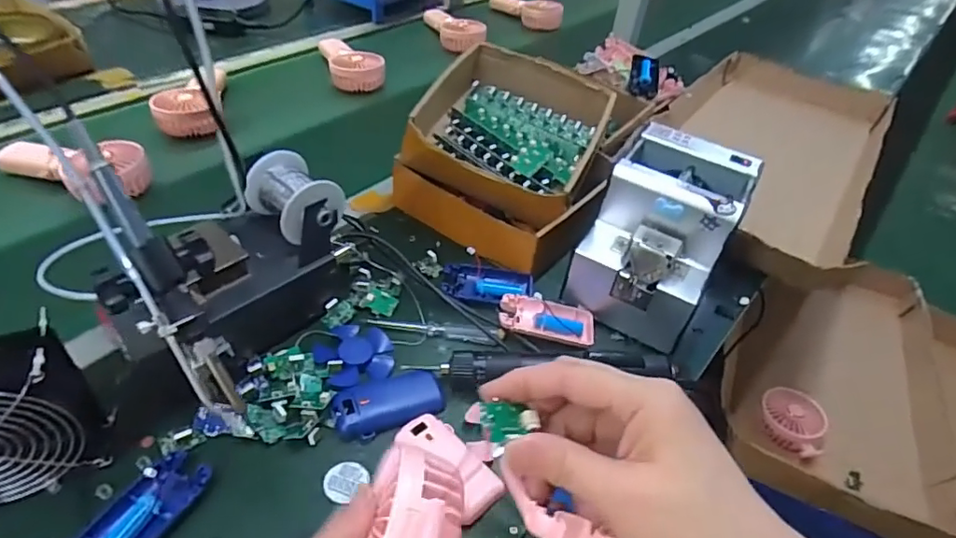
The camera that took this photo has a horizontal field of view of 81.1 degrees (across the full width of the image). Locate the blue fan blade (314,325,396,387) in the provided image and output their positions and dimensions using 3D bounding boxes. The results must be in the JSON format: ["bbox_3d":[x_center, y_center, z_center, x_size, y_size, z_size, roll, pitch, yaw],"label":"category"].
[{"bbox_3d":[-0.117,0.077,0.526,0.070,0.011,0.073,4,43,-4],"label":"blue fan blade"}]

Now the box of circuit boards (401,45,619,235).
[{"bbox_3d":[0.029,-0.172,0.680,0.231,0.088,0.204,20,44,14],"label":"box of circuit boards"}]

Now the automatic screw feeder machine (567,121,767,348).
[{"bbox_3d":[0.192,-0.036,0.588,0.127,0.148,0.171,28,46,21],"label":"automatic screw feeder machine"}]

